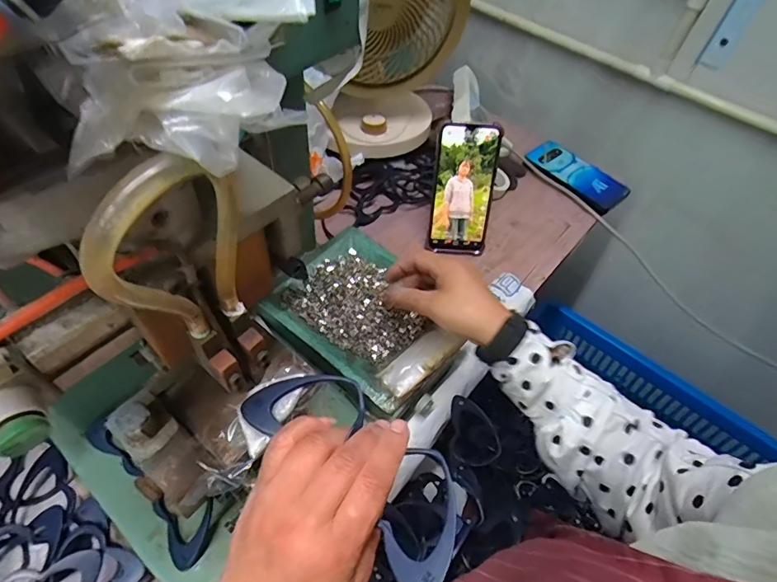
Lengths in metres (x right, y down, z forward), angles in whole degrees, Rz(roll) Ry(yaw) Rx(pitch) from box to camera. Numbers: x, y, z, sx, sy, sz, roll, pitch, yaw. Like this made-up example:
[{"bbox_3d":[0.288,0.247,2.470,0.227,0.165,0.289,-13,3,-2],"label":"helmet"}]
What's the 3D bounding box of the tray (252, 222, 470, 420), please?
[{"bbox_3d":[-0.022,0.020,0.484,0.187,0.023,0.148,36,58,20],"label":"tray"}]

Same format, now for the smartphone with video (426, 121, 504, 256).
[{"bbox_3d":[0.097,-0.129,0.595,0.078,0.165,0.013,1,27,-4],"label":"smartphone with video"}]

